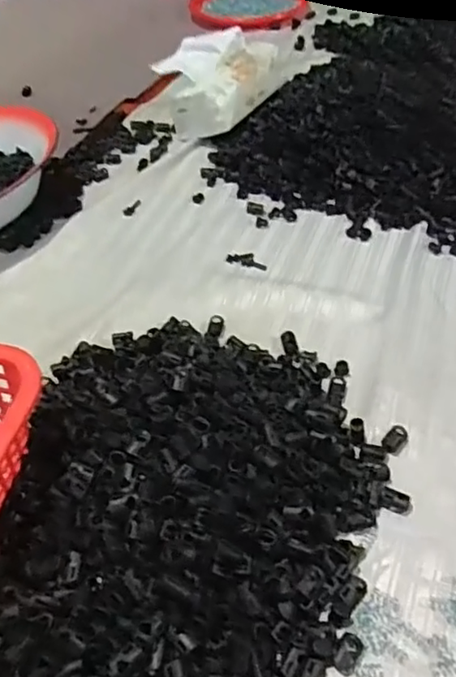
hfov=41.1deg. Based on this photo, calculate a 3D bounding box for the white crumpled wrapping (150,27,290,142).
[{"bbox_3d":[-0.014,-0.343,0.828,0.146,0.084,0.164,22,52,23],"label":"white crumpled wrapping"}]

